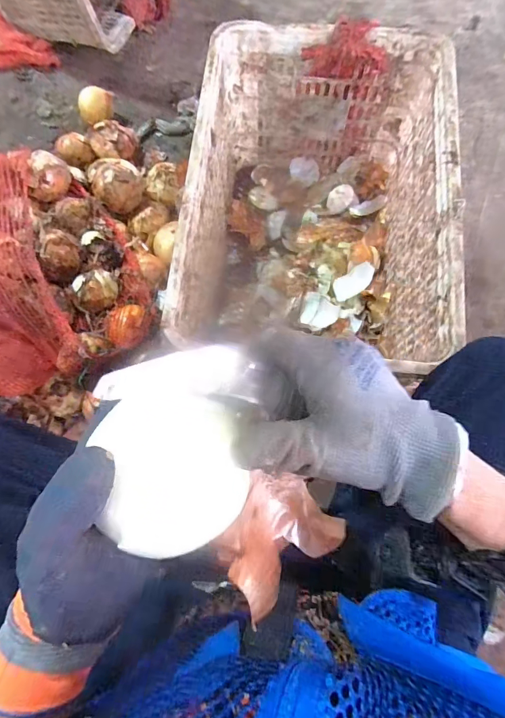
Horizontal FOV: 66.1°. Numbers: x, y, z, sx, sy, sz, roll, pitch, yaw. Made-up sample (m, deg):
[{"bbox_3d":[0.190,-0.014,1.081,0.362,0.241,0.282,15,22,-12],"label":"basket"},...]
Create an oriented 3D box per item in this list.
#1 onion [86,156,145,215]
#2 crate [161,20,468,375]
[{"bbox_3d":[-0.254,-0.330,0.731,0.088,0.074,0.072,-24,76,-6],"label":"onion"},{"bbox_3d":[0.093,-0.205,0.640,0.353,0.281,0.504,6,75,2],"label":"crate"}]

